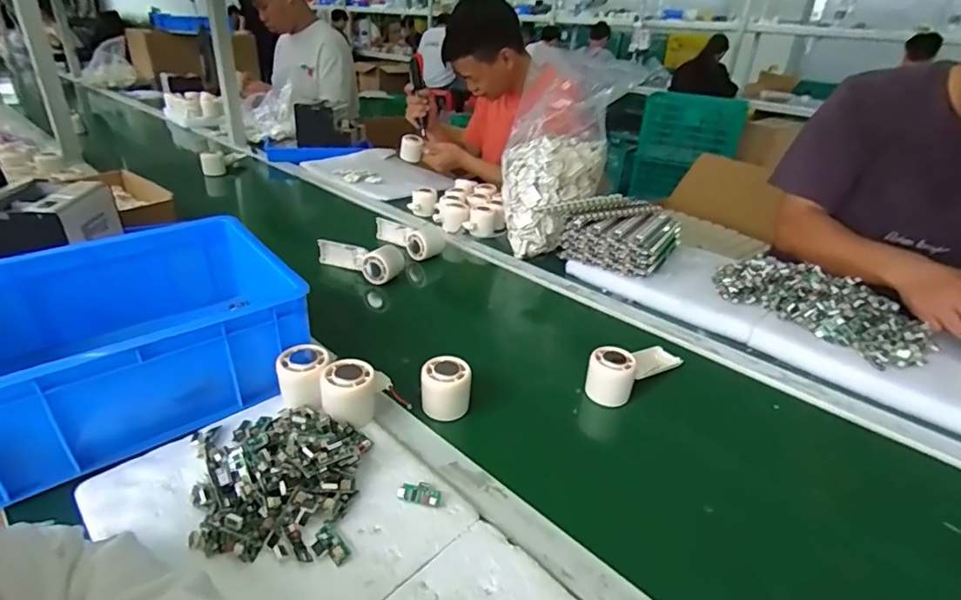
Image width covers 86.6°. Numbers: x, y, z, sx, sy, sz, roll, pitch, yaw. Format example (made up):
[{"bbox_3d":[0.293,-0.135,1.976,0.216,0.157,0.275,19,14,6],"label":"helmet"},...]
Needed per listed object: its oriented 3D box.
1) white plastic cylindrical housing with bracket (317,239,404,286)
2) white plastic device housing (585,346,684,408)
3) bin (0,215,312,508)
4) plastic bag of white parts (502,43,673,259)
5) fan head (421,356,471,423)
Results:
[{"bbox_3d":[-0.218,-0.078,0.919,0.162,0.055,0.053,19,33,25],"label":"white plastic cylindrical housing with bracket"},{"bbox_3d":[0.207,0.081,0.668,0.157,0.055,0.051,-19,36,-35],"label":"white plastic device housing"},{"bbox_3d":[-0.397,0.036,0.567,0.318,0.121,0.268,-19,36,-35],"label":"bin"},{"bbox_3d":[0.179,-0.292,1.010,0.254,0.332,0.188,-7,31,-18],"label":"plastic bag of white parts"},{"bbox_3d":[-0.041,0.102,0.593,0.054,0.049,0.054,1,29,-5],"label":"fan head"}]

